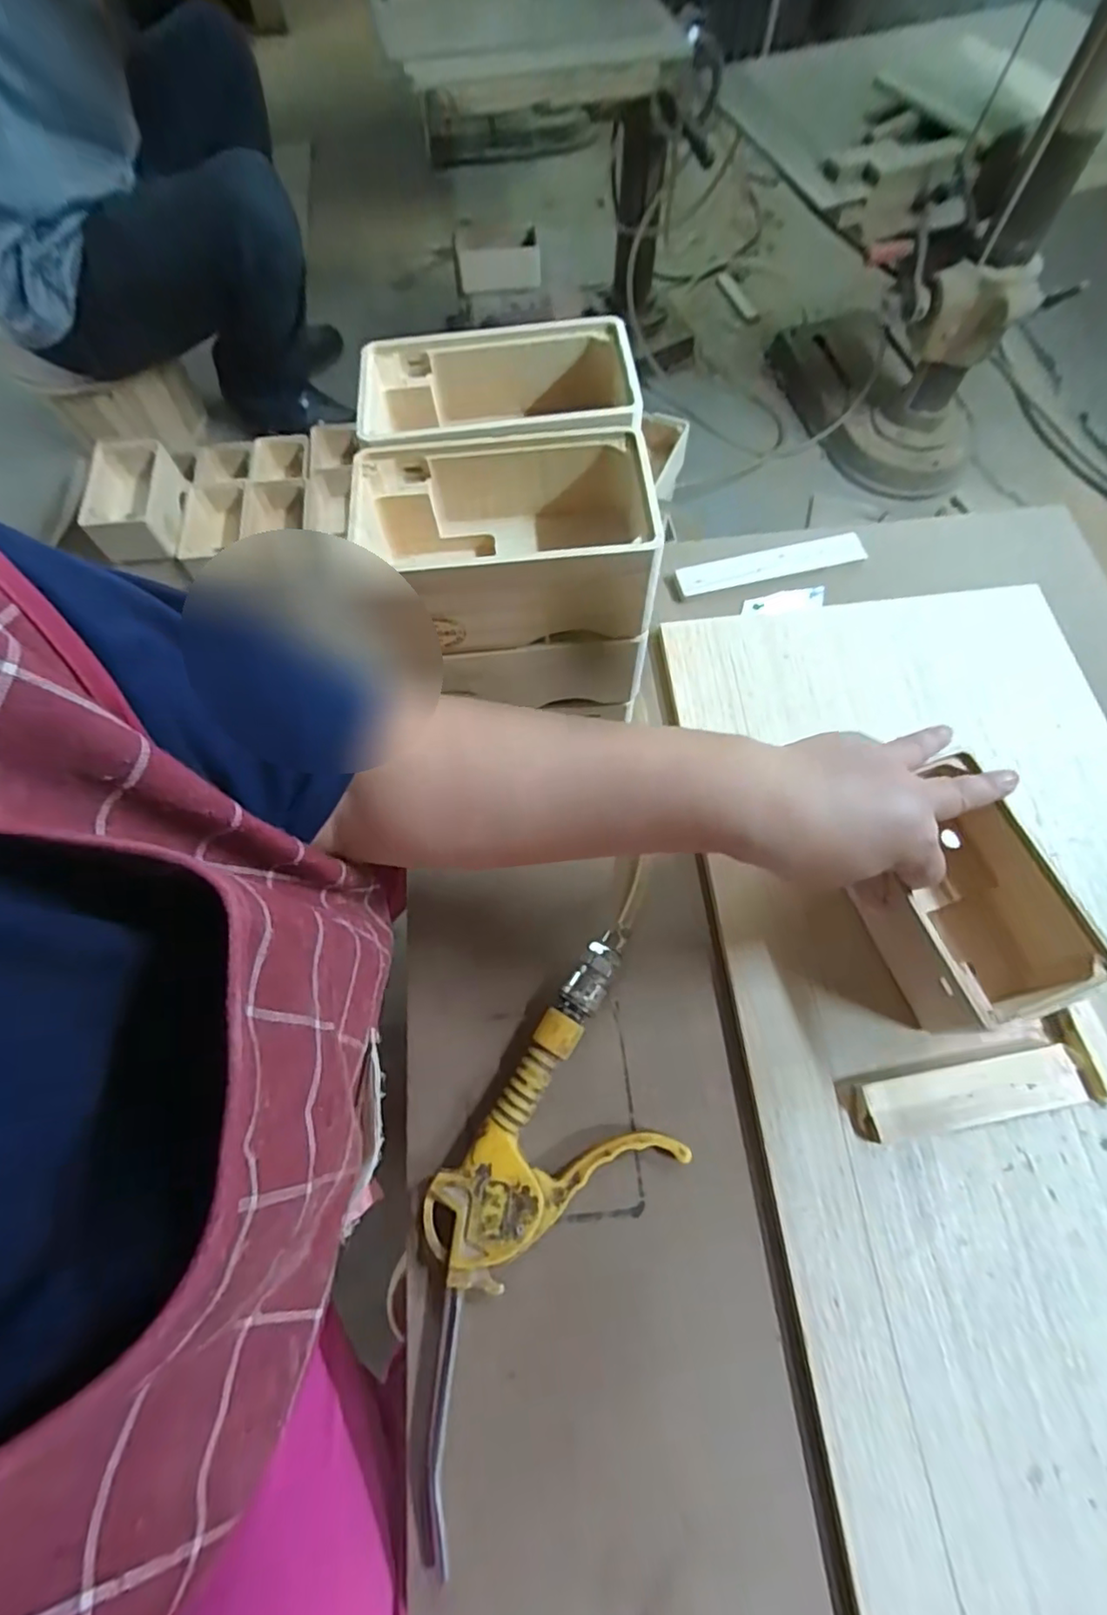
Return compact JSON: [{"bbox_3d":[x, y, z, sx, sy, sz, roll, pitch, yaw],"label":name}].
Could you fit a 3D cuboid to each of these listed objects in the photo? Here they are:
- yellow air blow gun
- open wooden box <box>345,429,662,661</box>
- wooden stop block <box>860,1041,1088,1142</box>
[{"bbox_3d":[-0.009,0.188,0.287,0.089,0.017,0.238,32,73,14],"label":"yellow air blow gun"},{"bbox_3d":[-0.020,-0.119,0.269,0.122,0.051,0.073,-5,68,0],"label":"open wooden box"},{"bbox_3d":[0.204,0.141,0.296,0.106,0.011,0.027,-11,68,-2],"label":"wooden stop block"}]

